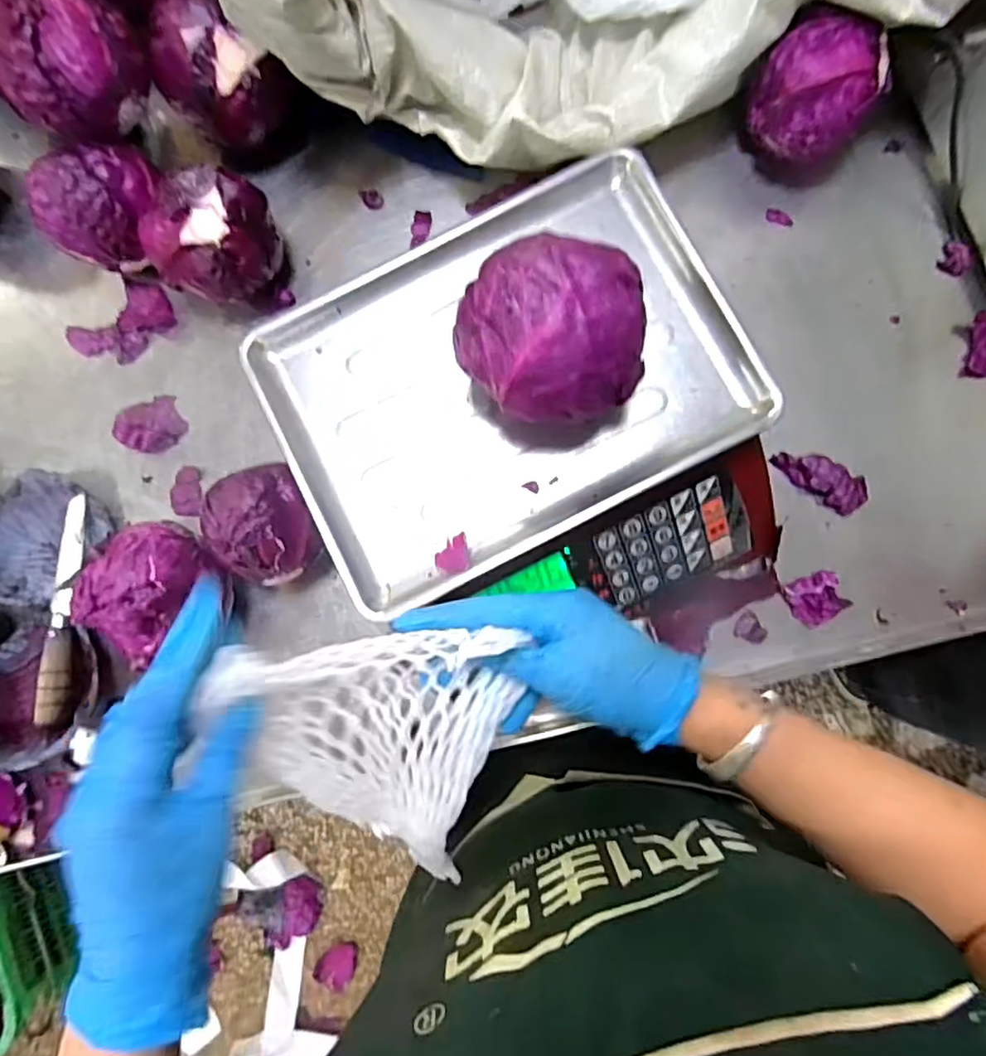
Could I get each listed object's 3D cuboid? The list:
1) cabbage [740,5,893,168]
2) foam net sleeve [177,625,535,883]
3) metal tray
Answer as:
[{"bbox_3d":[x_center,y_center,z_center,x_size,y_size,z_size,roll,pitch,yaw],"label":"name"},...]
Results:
[{"bbox_3d":[0.278,-0.378,0.531,0.099,0.100,0.080,39,87,6],"label":"cabbage"},{"bbox_3d":[-0.061,0.118,0.306,0.134,0.088,0.129,2,84,3],"label":"foam net sleeve"},{"bbox_3d":[0.006,-0.114,0.447,0.332,0.029,0.249,-27,83,0],"label":"metal tray"}]

